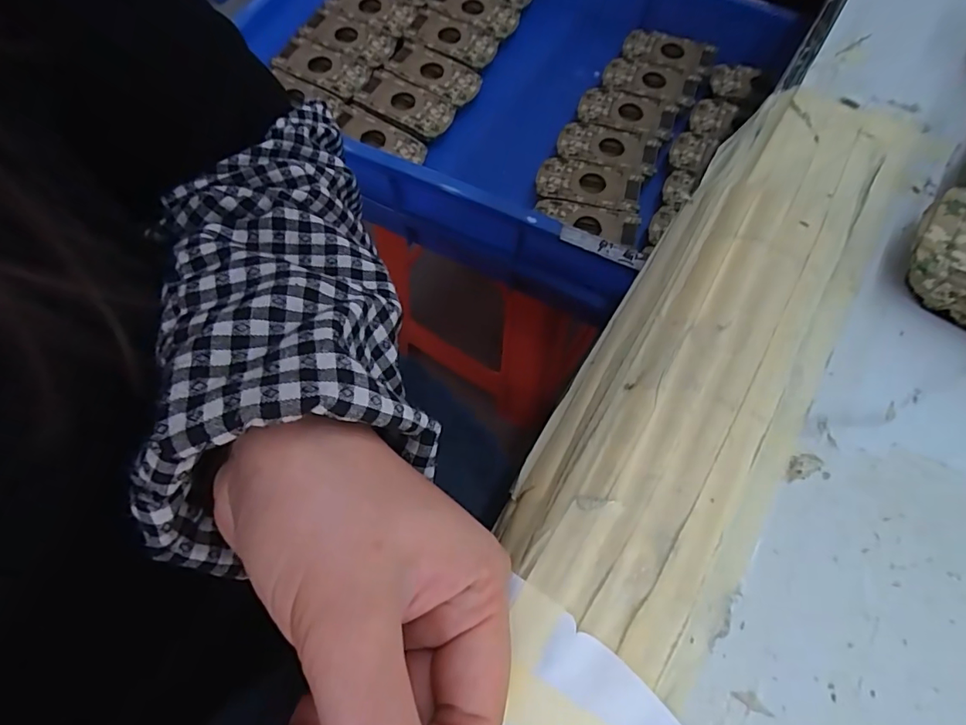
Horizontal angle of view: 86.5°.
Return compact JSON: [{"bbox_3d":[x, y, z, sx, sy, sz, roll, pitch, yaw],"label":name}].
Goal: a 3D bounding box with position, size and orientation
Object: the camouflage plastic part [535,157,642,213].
[{"bbox_3d":[0.099,-0.169,0.484,0.096,0.008,0.049,15,69,5],"label":"camouflage plastic part"}]

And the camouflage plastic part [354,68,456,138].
[{"bbox_3d":[-0.079,-0.261,0.516,0.099,0.008,0.050,31,71,10],"label":"camouflage plastic part"}]

